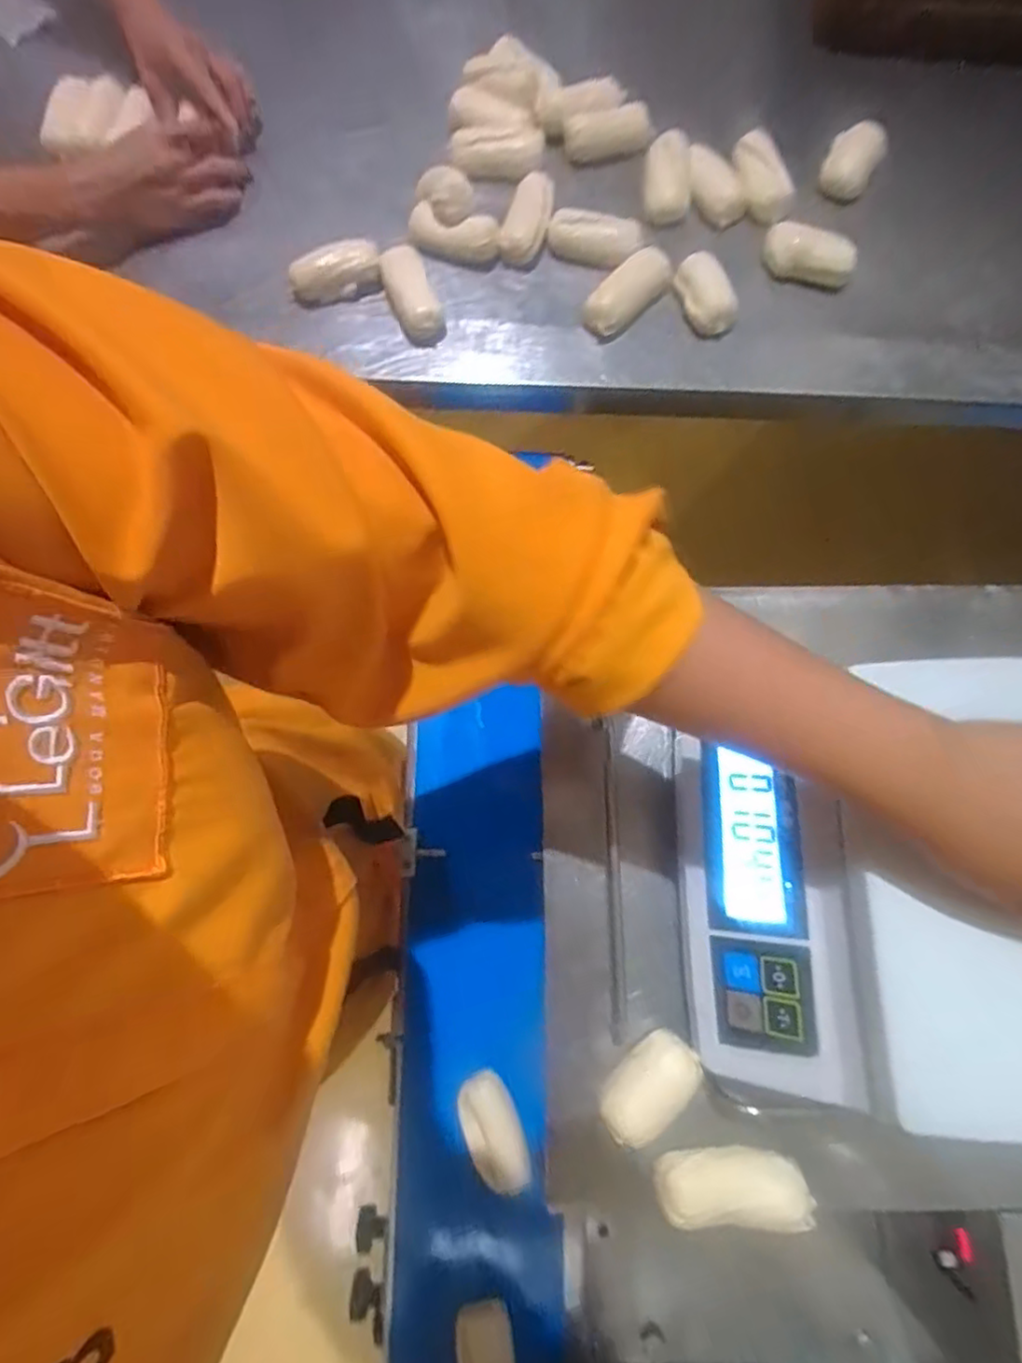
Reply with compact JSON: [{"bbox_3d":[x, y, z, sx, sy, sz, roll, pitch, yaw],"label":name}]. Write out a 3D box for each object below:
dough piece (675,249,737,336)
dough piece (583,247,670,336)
[{"bbox_3d":[0.184,-0.369,0.605,0.047,0.041,0.075,-17,78,-4],"label":"dough piece"},{"bbox_3d":[0.109,-0.368,0.595,0.091,0.028,0.034,-39,78,6],"label":"dough piece"}]

